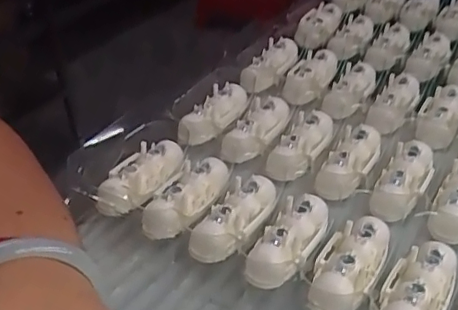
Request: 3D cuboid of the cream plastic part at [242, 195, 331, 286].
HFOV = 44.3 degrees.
[{"bbox_3d":[0.029,0.040,0.267,0.024,0.015,0.060,18,41,26],"label":"cream plastic part"}]

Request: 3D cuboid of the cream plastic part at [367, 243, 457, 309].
[{"bbox_3d":[0.078,0.057,0.238,0.028,0.021,0.062,18,41,26],"label":"cream plastic part"}]

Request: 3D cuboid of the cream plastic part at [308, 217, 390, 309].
[{"bbox_3d":[0.054,0.048,0.254,0.027,0.017,0.057,16,40,24],"label":"cream plastic part"}]

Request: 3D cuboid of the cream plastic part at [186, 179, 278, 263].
[{"bbox_3d":[0.004,0.030,0.280,0.024,0.015,0.060,14,39,21],"label":"cream plastic part"}]

